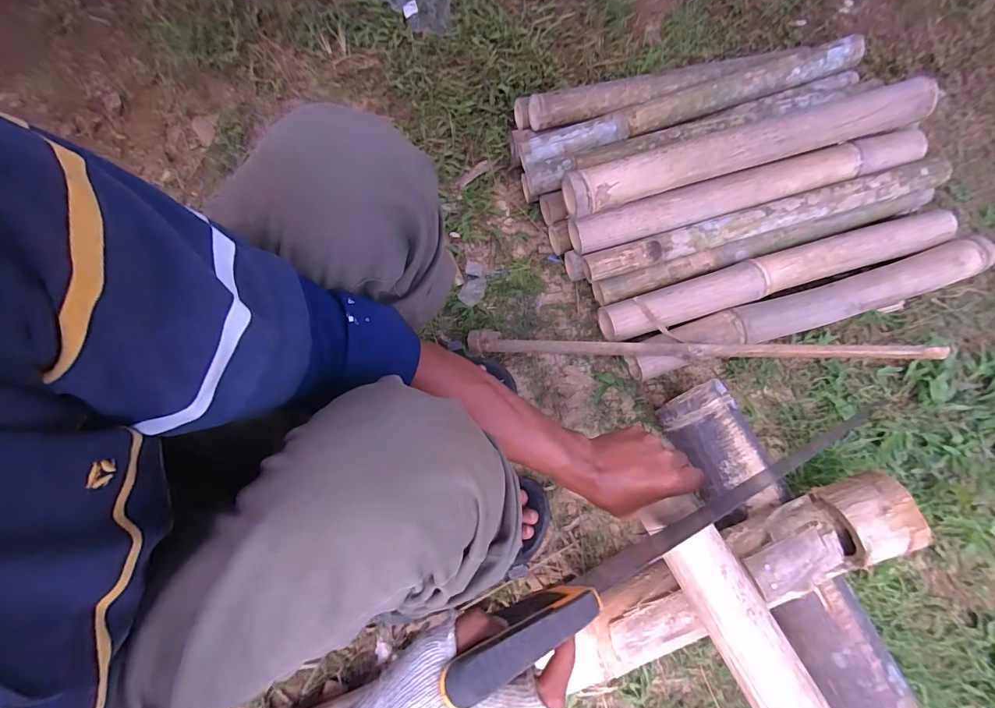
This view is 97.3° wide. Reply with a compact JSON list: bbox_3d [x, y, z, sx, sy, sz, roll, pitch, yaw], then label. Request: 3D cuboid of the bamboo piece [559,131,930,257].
[{"bbox_3d":[0.414,-0.266,0.710,0.605,0.050,0.057,-15,73,-6],"label":"bamboo piece"}]

